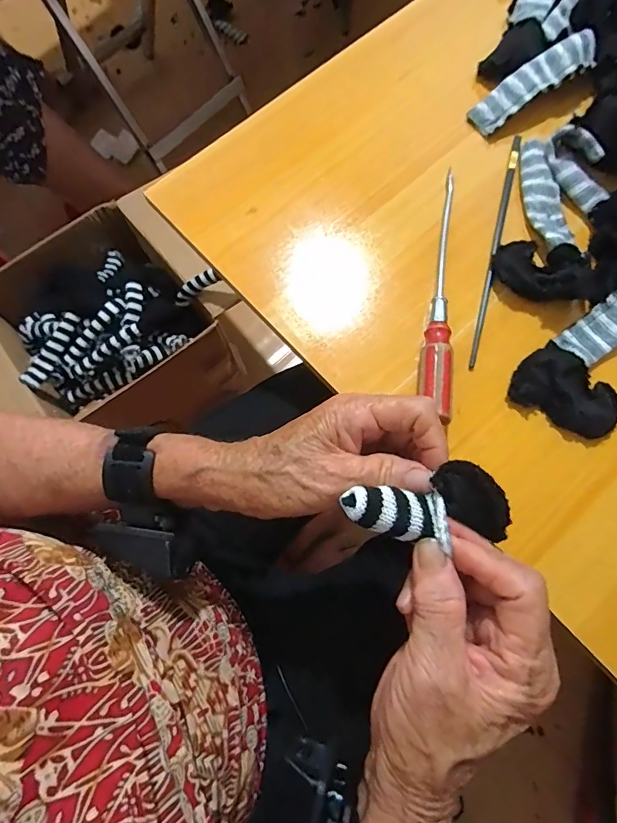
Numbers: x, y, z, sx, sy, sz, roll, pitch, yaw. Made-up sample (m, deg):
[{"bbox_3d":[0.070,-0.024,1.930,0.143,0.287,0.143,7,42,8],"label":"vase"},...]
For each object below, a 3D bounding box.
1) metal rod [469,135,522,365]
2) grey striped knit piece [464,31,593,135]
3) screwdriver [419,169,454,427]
[{"bbox_3d":[0.163,-0.146,0.384,0.007,0.006,0.236,15,76,6],"label":"metal rod"},{"bbox_3d":[0.209,-0.306,0.411,0.120,0.012,0.034,-33,76,8],"label":"grey striped knit piece"},{"bbox_3d":[0.107,-0.105,0.366,0.026,0.028,0.232,6,75,3],"label":"screwdriver"}]

